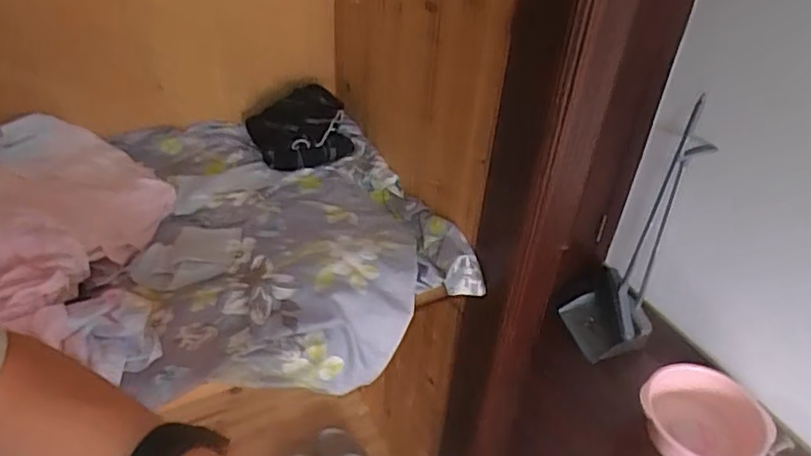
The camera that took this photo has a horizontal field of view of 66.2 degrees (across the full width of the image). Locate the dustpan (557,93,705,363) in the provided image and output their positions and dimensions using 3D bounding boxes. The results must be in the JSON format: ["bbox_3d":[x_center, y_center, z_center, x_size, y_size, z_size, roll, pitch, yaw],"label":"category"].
[{"bbox_3d":[0.635,0.031,1.792,0.224,0.745,0.273,20,41,19],"label":"dustpan"}]

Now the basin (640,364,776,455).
[{"bbox_3d":[0.796,0.526,1.674,0.301,0.150,0.290,3,38,-2],"label":"basin"}]

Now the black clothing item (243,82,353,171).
[{"bbox_3d":[-0.186,-0.175,1.134,0.153,0.093,0.160,-19,44,-26],"label":"black clothing item"}]

